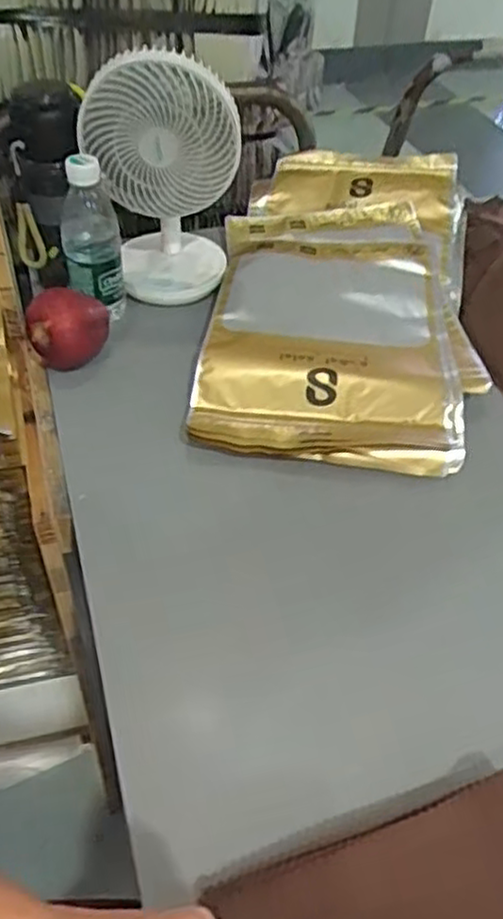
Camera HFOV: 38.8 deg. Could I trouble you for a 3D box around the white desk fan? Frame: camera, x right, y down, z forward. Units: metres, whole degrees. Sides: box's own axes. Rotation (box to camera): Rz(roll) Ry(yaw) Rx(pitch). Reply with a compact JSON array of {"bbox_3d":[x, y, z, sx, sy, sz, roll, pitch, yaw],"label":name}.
[{"bbox_3d":[-0.098,-0.310,0.768,0.153,0.227,0.120,-11,49,-11],"label":"white desk fan"}]

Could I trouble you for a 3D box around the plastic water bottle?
[{"bbox_3d":[-0.168,-0.234,0.743,0.062,0.157,0.055,3,48,1],"label":"plastic water bottle"}]

